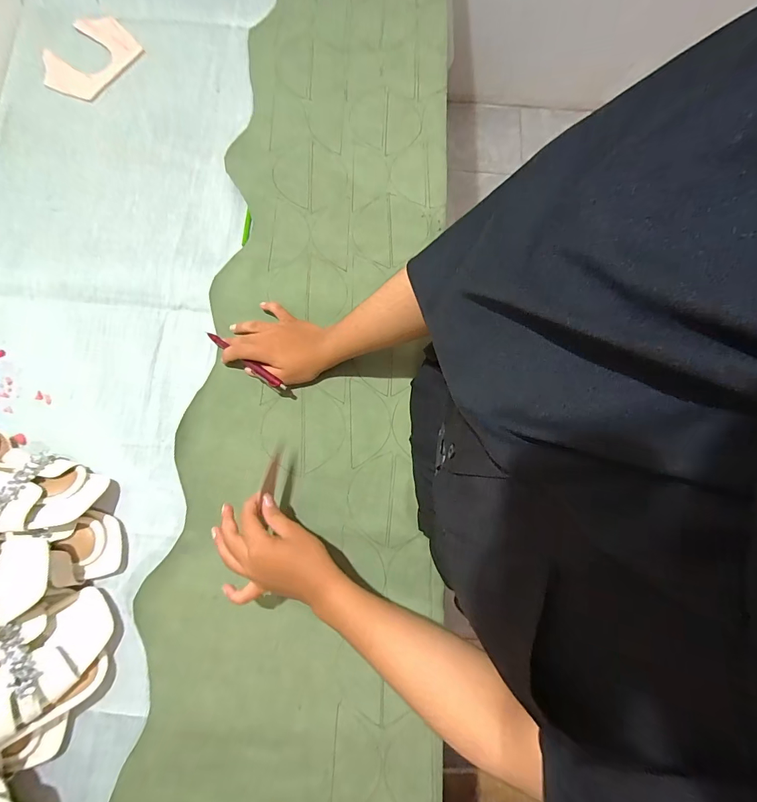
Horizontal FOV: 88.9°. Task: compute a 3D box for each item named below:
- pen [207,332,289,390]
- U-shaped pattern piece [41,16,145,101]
[{"bbox_3d":[-0.173,-0.052,0.502,0.137,0.010,0.010,35,80,15],"label":"pen"},{"bbox_3d":[-0.450,-0.534,0.599,0.123,0.009,0.145,42,81,7],"label":"U-shaped pattern piece"}]

